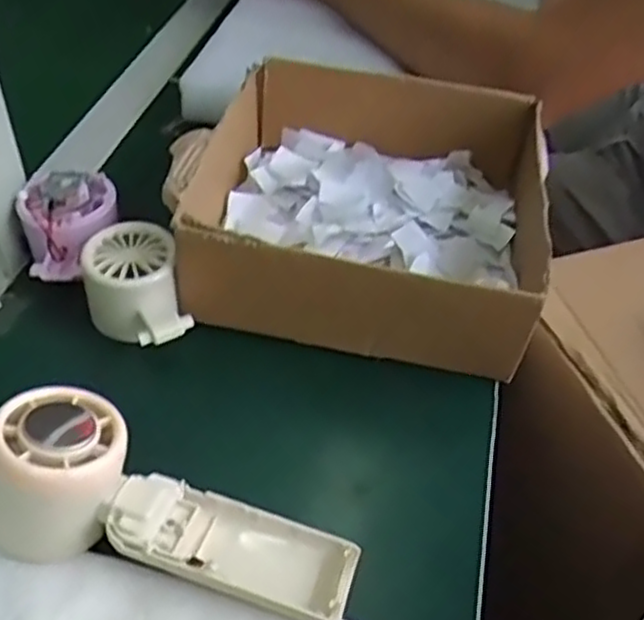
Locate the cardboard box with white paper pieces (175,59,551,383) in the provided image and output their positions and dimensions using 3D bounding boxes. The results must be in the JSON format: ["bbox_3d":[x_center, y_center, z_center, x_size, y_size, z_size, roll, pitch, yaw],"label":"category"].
[{"bbox_3d":[0.035,-0.076,0.487,0.207,0.081,0.233,10,46,5],"label":"cardboard box with white paper pieces"}]

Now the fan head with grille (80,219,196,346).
[{"bbox_3d":[-0.107,-0.009,0.422,0.053,0.046,0.074,-12,48,-16],"label":"fan head with grille"}]

